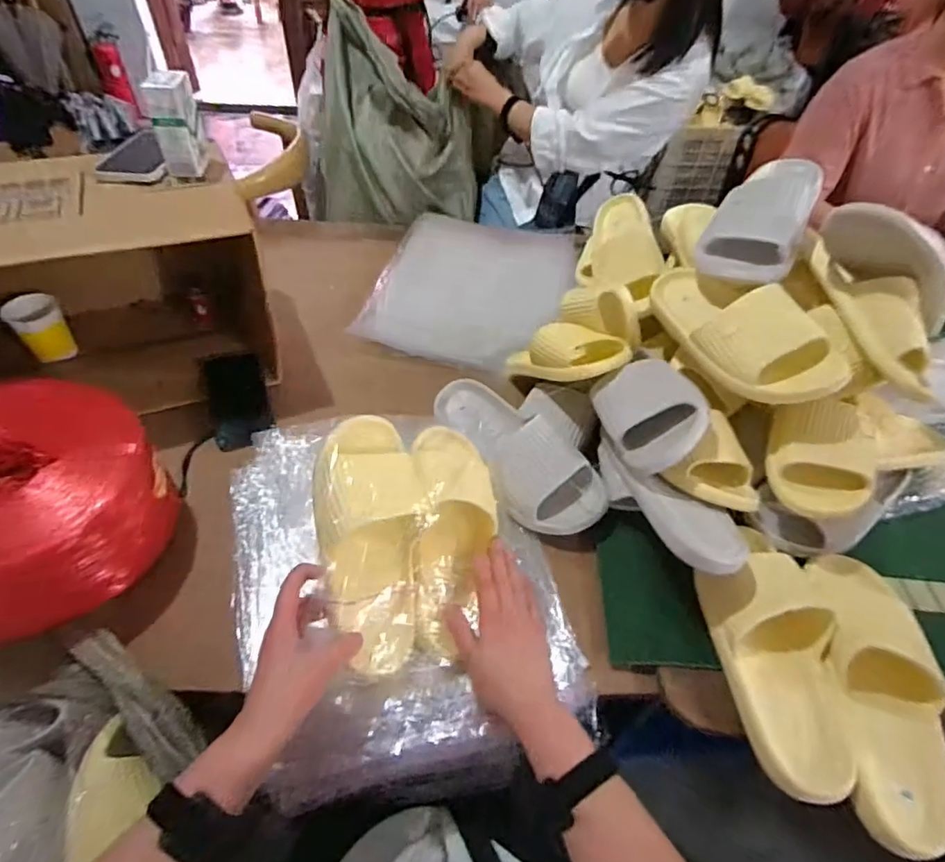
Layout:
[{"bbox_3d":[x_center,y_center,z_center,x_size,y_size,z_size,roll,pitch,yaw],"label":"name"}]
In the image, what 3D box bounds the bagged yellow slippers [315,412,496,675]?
[{"bbox_3d":[-0.063,0.104,0.570,0.186,0.062,0.244,-8,89,-38],"label":"bagged yellow slippers"}]

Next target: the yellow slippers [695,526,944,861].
[{"bbox_3d":[0.337,0.224,0.529,0.203,0.063,0.282,5,47,2],"label":"yellow slippers"}]

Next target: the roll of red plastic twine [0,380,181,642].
[{"bbox_3d":[-0.473,0.076,0.571,0.261,0.125,0.234,2,47,-1],"label":"roll of red plastic twine"}]

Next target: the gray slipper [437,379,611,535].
[{"bbox_3d":[0.044,0.012,0.678,0.104,0.084,0.274,-28,54,-26],"label":"gray slipper"}]

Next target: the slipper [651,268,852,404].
[{"bbox_3d":[0.300,-0.123,0.635,0.096,0.093,0.259,-11,35,-13],"label":"slipper"}]

